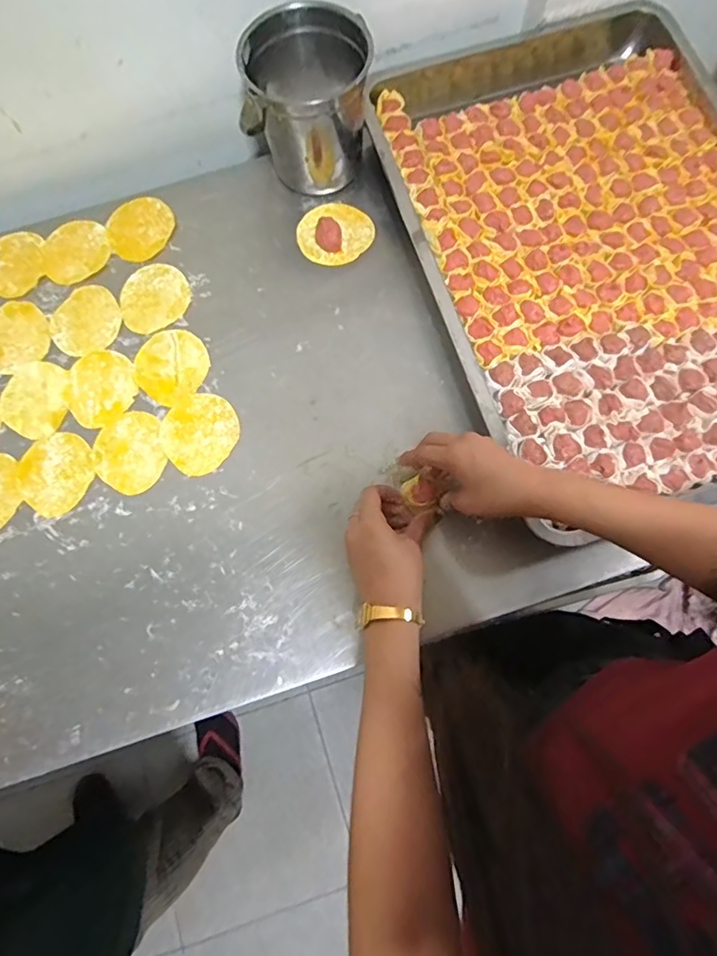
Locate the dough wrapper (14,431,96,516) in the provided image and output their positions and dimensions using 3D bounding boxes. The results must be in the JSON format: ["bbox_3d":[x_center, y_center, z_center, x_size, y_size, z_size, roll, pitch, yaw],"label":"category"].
[{"bbox_3d":[-0.319,-0.007,0.570,0.082,0.004,0.080,38,77,11],"label":"dough wrapper"}]

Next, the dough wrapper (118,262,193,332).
[{"bbox_3d":[-0.235,-0.210,0.620,0.078,0.004,0.082,0,74,1],"label":"dough wrapper"}]

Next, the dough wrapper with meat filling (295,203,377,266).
[{"bbox_3d":[-0.028,-0.293,0.631,0.086,0.026,0.083,0,74,1],"label":"dough wrapper with meat filling"}]

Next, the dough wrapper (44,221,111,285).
[{"bbox_3d":[-0.336,-0.270,0.644,0.080,0.005,0.081,0,74,1],"label":"dough wrapper"}]

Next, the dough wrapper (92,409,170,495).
[{"bbox_3d":[-0.243,-0.026,0.572,0.073,0.005,0.087,-16,74,-4],"label":"dough wrapper"}]

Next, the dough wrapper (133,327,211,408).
[{"bbox_3d":[-0.207,-0.126,0.596,0.080,0.004,0.086,0,74,1],"label":"dough wrapper"}]

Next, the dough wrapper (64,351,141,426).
[{"bbox_3d":[-0.283,-0.099,0.594,0.077,0.004,0.087,-19,75,-1],"label":"dough wrapper"}]

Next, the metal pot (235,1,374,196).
[{"bbox_3d":[-0.055,-0.414,0.604,0.129,0.146,0.110,-6,74,-1],"label":"metal pot"}]

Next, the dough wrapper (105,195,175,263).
[{"bbox_3d":[-0.262,-0.302,0.648,0.081,0.005,0.085,-41,77,-10],"label":"dough wrapper"}]

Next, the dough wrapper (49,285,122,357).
[{"bbox_3d":[-0.312,-0.180,0.616,0.077,0.004,0.083,-17,74,-4],"label":"dough wrapper"}]

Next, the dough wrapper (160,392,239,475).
[{"bbox_3d":[-0.169,-0.049,0.573,0.081,0.004,0.082,44,79,12],"label":"dough wrapper"}]

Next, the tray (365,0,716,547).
[{"bbox_3d":[0.265,-0.263,0.601,0.398,0.069,0.604,-17,74,-4],"label":"tray"}]

